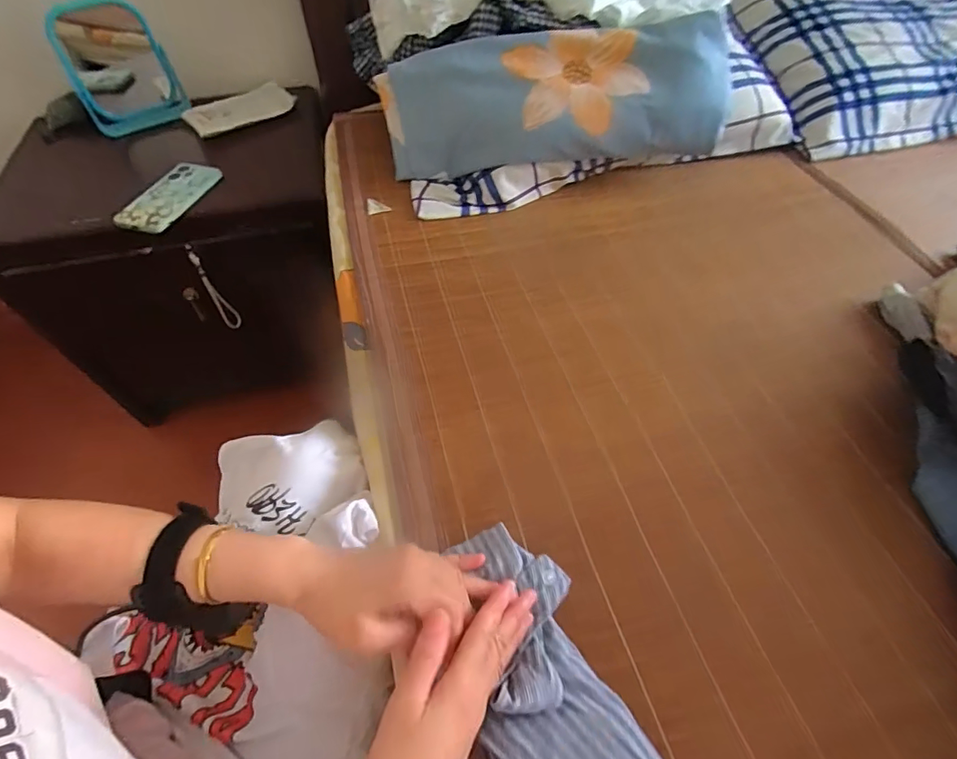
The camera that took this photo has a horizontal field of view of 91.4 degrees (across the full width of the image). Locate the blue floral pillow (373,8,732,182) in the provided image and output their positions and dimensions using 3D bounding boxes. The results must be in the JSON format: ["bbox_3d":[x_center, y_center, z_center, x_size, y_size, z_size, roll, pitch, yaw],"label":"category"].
[{"bbox_3d":[0.100,-0.397,0.676,0.483,0.153,0.111,-2,54,-1],"label":"blue floral pillow"}]

